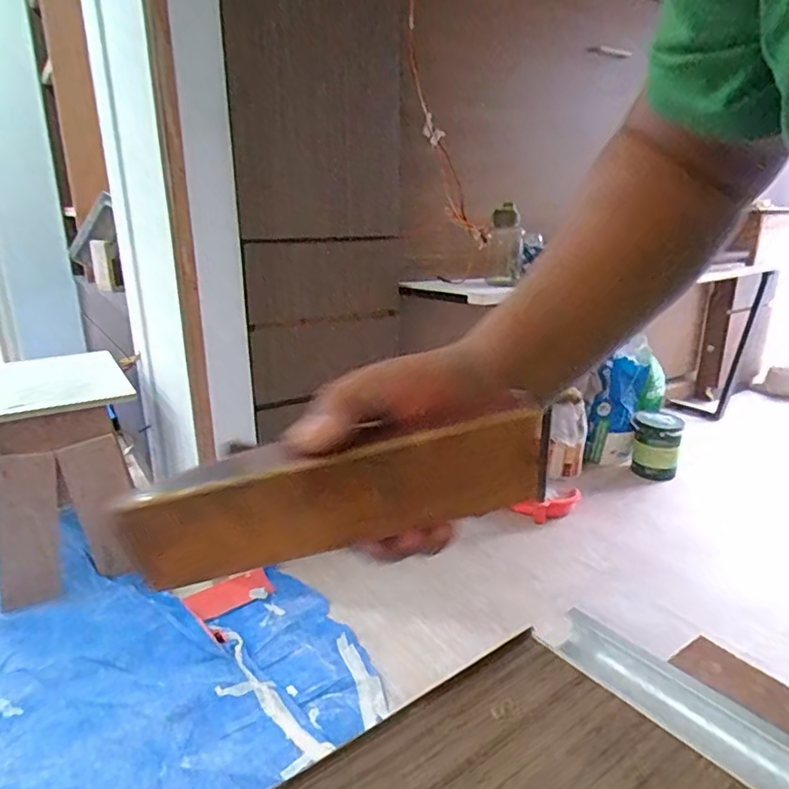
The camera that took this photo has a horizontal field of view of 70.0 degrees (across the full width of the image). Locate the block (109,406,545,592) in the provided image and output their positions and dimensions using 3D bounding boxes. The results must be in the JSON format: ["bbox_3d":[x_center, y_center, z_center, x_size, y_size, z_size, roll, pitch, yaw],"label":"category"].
[{"bbox_3d":[-0.024,0.046,0.264,0.191,0.052,0.018,-12,18,-7],"label":"block"}]

